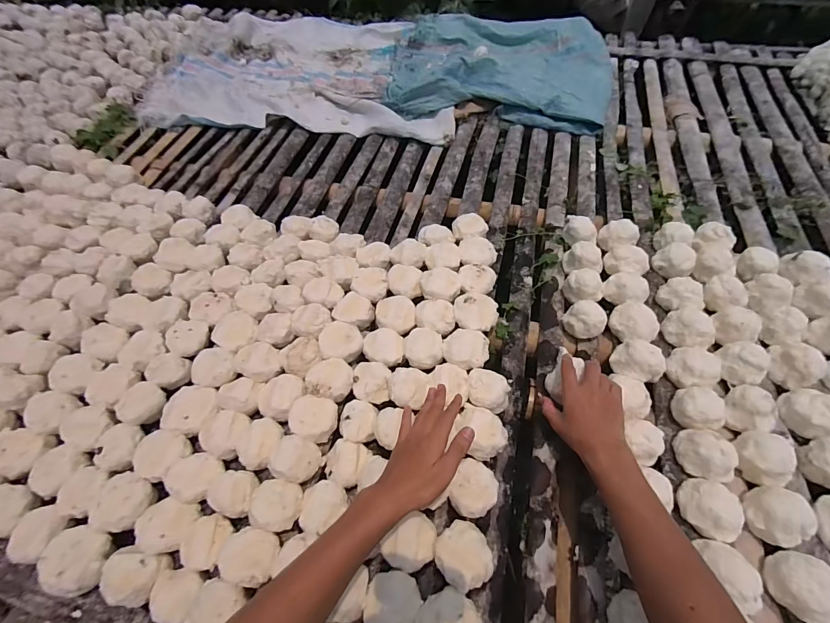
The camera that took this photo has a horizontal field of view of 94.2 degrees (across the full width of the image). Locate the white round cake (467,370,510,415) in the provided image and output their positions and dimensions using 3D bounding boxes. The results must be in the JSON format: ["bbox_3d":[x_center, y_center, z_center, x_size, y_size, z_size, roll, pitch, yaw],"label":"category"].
[{"bbox_3d":[0.120,0.130,0.630,0.068,0.032,0.066,-2,57,3],"label":"white round cake"}]

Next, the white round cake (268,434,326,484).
[{"bbox_3d":[-0.178,0.223,0.580,0.061,0.052,0.062,-2,57,3],"label":"white round cake"}]

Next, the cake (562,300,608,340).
[{"bbox_3d":[0.309,0.014,0.692,0.061,0.048,0.059,-2,57,3],"label":"cake"}]

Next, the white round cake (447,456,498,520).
[{"bbox_3d":[0.084,0.257,0.552,0.066,0.041,0.077,23,62,17],"label":"white round cake"}]

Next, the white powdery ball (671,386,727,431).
[{"bbox_3d":[0.434,0.147,0.588,0.057,0.044,0.065,-17,58,-7],"label":"white powdery ball"}]

